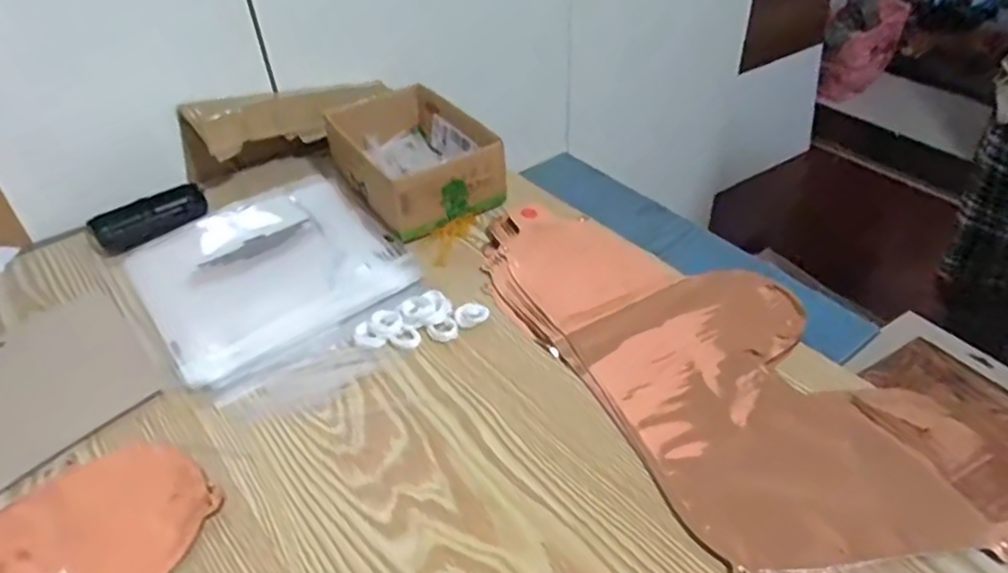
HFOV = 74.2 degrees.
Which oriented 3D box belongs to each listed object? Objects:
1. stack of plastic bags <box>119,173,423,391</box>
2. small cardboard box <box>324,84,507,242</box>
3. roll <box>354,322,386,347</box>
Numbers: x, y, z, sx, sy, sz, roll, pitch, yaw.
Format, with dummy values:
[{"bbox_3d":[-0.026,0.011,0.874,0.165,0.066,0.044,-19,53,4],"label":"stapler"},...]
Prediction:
[{"bbox_3d":[-0.221,-0.026,0.626,0.219,0.014,0.233,-28,47,-25],"label":"stack of plastic bags"},{"bbox_3d":[-0.100,-0.143,0.706,0.129,0.062,0.205,-23,45,-21],"label":"small cardboard box"},{"bbox_3d":[-0.113,0.041,0.548,0.029,0.007,0.020,28,50,31],"label":"roll"}]

